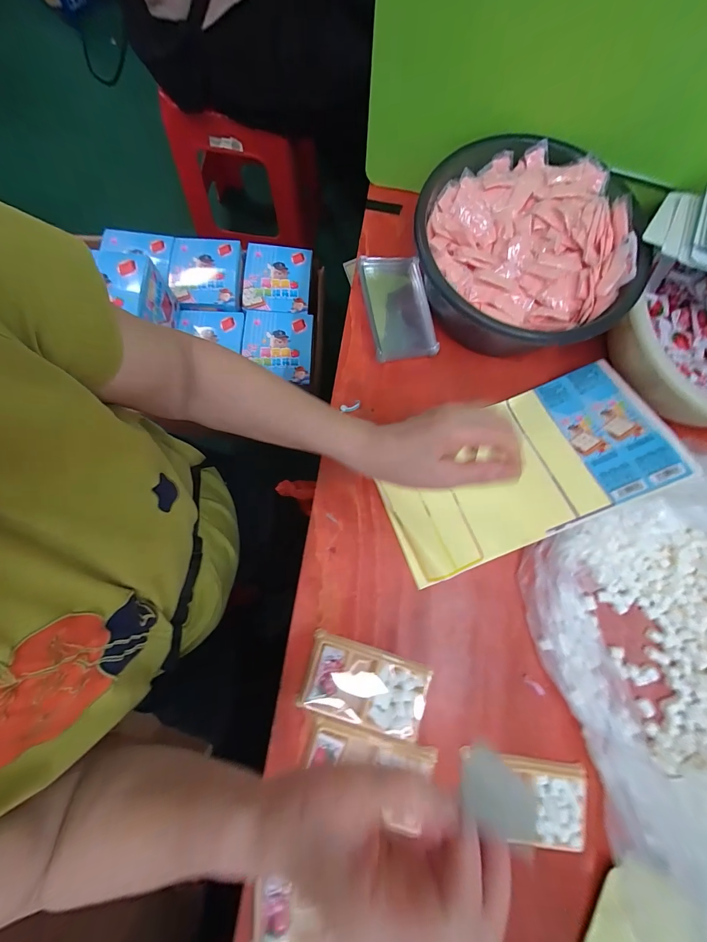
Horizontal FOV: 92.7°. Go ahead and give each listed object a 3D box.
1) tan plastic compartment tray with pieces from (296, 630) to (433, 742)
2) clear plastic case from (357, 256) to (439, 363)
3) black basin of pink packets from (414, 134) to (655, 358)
[{"bbox_3d":[0.013,0.234,0.368,0.133,0.016,0.074,16,80,2],"label":"tan plastic compartment tray with pieces"},{"bbox_3d":[0.063,-0.214,0.445,0.089,0.027,0.135,-11,80,-3],"label":"clear plastic case"},{"bbox_3d":[0.207,-0.262,0.424,0.241,0.095,0.257,0,80,-1],"label":"black basin of pink packets"}]

